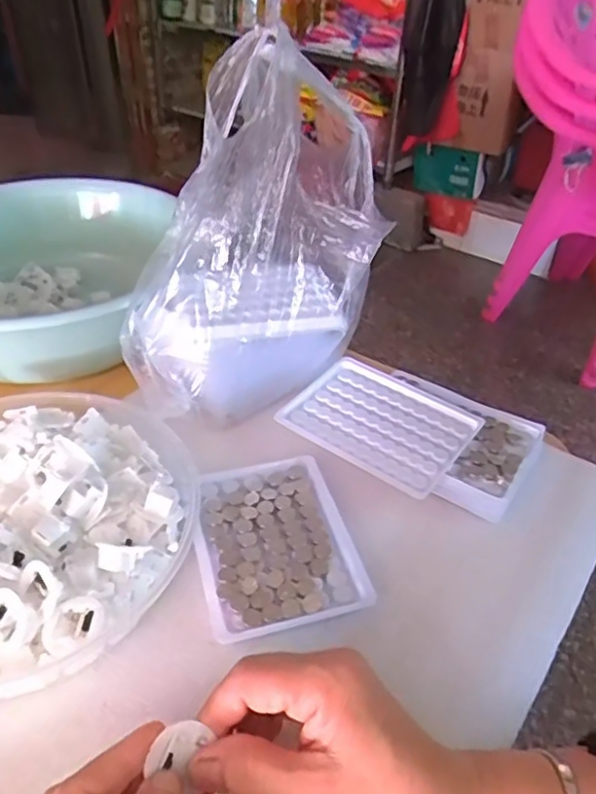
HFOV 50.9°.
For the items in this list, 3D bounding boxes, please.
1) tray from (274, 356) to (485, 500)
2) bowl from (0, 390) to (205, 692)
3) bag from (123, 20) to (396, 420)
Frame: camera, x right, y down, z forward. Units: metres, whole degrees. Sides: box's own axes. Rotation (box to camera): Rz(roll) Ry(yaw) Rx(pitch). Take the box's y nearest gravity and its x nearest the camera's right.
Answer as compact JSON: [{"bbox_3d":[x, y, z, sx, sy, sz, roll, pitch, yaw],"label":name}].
[{"bbox_3d":[0.061,0.016,0.476,0.130,0.009,0.102,27,45,27],"label":"tray"},{"bbox_3d":[-0.183,0.084,0.396,0.214,0.056,0.208,1,39,-1],"label":"bowl"},{"bbox_3d":[-0.038,-0.116,0.452,0.179,0.226,0.124,-10,41,-15],"label":"bag"}]

